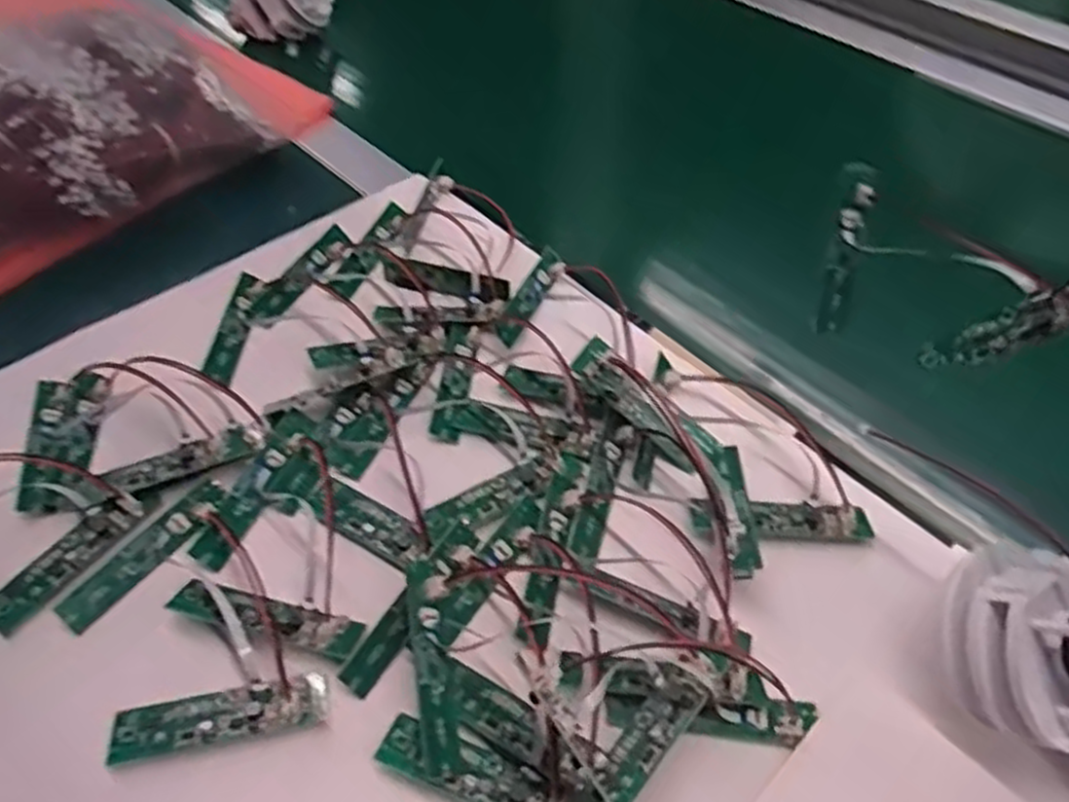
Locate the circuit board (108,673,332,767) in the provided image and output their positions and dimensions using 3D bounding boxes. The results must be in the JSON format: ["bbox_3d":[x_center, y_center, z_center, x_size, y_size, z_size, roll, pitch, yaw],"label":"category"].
[{"bbox_3d":[-0.124,0.125,0.307,0.083,0.009,0.021,-8,51,-10],"label":"circuit board"}]

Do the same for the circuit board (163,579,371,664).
[{"bbox_3d":[-0.115,0.092,0.328,0.083,0.011,0.020,13,50,7],"label":"circuit board"}]

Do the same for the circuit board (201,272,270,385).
[{"bbox_3d":[-0.170,-0.043,0.441,0.016,0.006,0.075,22,57,-22],"label":"circuit board"}]

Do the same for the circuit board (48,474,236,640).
[{"bbox_3d":[-0.176,0.067,0.350,0.020,0.005,0.083,29,54,20],"label":"circuit board"}]

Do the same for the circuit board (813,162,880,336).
[{"bbox_3d":[0.158,-0.076,0.392,0.017,0.084,0.013,10,19,10],"label":"circuit board"}]

